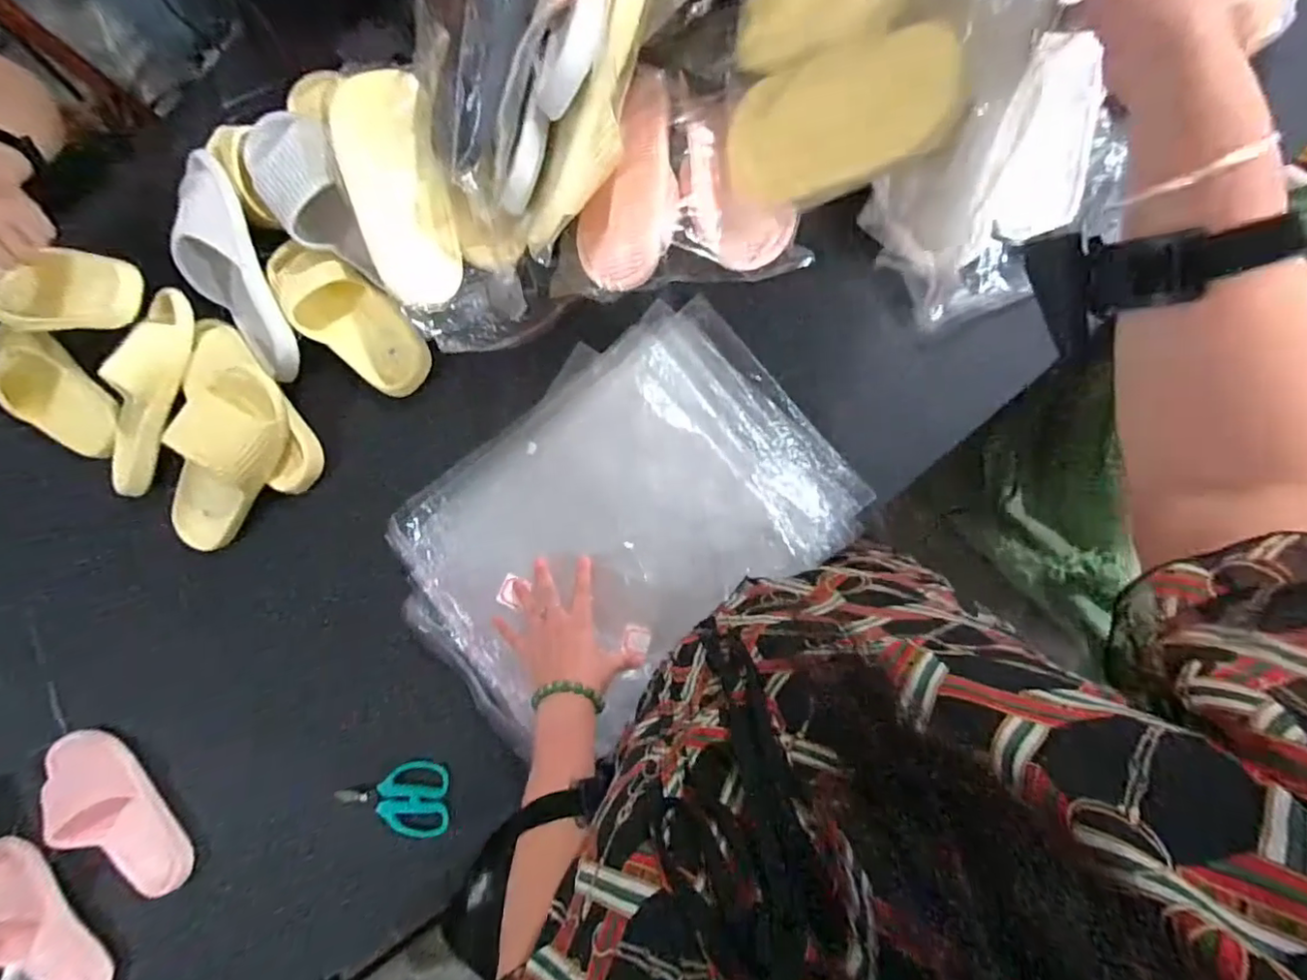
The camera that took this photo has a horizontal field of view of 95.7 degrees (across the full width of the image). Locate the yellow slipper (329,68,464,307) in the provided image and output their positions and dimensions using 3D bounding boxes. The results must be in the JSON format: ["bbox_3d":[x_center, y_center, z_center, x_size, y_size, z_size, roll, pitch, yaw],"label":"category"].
[{"bbox_3d":[-0.262,-0.310,0.616,0.102,0.061,0.252,-15,85,8],"label":"yellow slipper"}]

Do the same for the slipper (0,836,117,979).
[{"bbox_3d":[-0.834,0.589,0.790,0.073,0.083,0.245,-27,96,7],"label":"slipper"}]

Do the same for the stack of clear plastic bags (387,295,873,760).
[{"bbox_3d":[-0.051,0.040,0.664,0.488,0.025,0.341,-42,82,5],"label":"stack of clear plastic bags"}]

